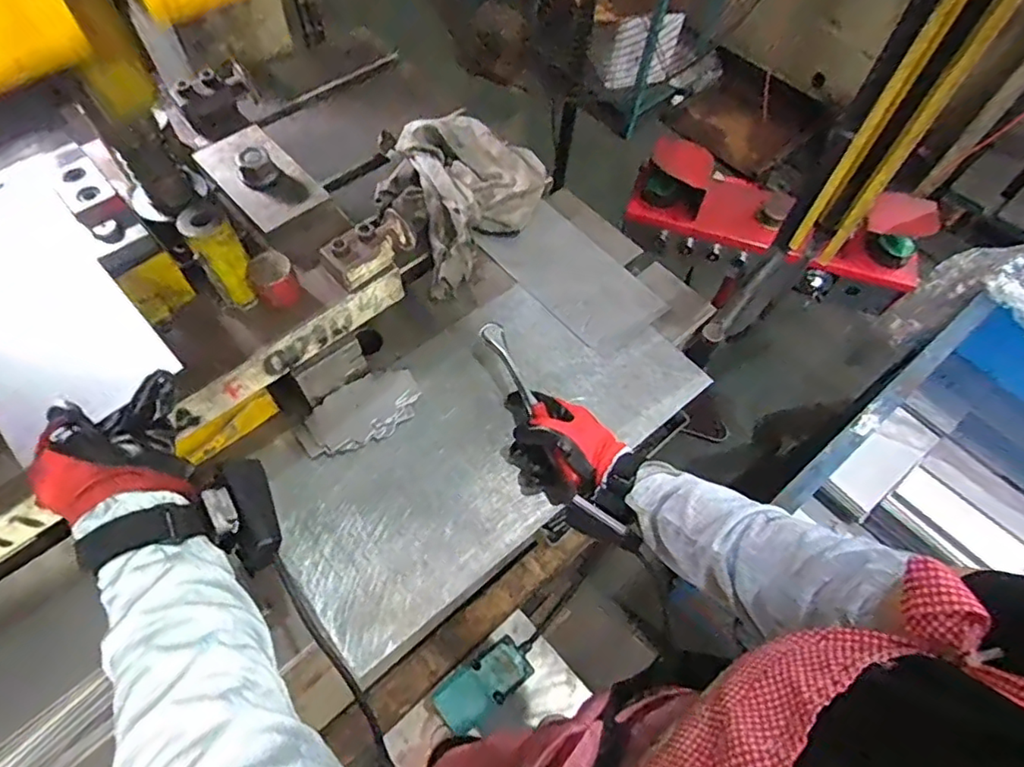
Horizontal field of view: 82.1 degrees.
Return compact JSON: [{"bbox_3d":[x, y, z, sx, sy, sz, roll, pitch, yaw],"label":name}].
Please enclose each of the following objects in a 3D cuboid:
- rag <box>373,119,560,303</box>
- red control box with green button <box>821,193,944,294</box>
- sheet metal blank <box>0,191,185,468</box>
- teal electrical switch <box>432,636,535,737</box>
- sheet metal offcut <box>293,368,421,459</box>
[{"bbox_3d":[-0.082,-0.260,0.791,0.194,0.076,0.254,35,65,17],"label":"rag"},{"bbox_3d":[0.709,-0.272,1.105,0.158,0.124,0.110,19,61,8],"label":"red control box with green button"},{"bbox_3d":[-0.372,-0.055,0.467,0.126,0.006,0.222,-40,71,-21],"label":"sheet metal blank"},{"bbox_3d":[-0.047,0.600,1.192,0.230,0.042,0.101,-17,58,-45],"label":"teal electrical switch"},{"bbox_3d":[-0.169,0.032,0.655,0.137,0.012,0.078,-28,65,-17],"label":"sheet metal offcut"}]

